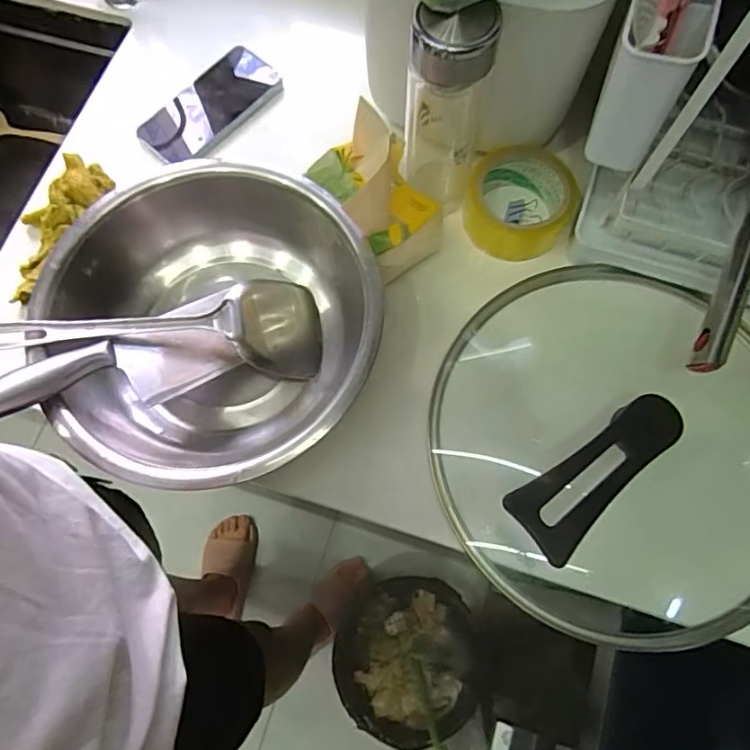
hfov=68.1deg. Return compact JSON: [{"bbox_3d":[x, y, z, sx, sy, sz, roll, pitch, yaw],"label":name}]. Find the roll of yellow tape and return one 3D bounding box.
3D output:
[{"bbox_3d":[0.137,-0.168,0.535,0.103,0.048,0.099,0,73,1],"label":"roll of yellow tape"}]

